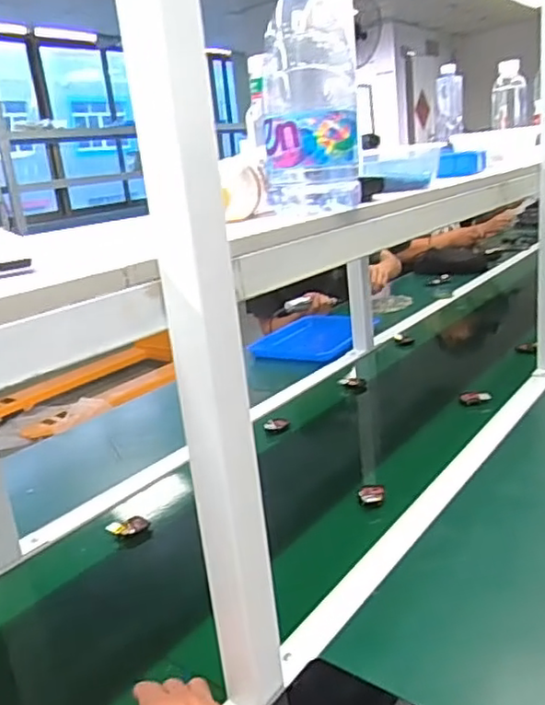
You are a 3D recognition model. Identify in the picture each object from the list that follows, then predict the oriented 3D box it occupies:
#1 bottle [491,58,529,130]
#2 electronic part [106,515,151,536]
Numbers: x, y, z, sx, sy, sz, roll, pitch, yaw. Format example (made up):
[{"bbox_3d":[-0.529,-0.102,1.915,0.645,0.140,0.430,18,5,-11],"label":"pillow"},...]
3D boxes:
[{"bbox_3d":[0.503,-0.548,1.344,0.072,0.130,0.060,-1,18,16],"label":"bottle"},{"bbox_3d":[-0.202,0.245,0.894,0.057,0.014,0.028,-15,19,-25],"label":"electronic part"}]

